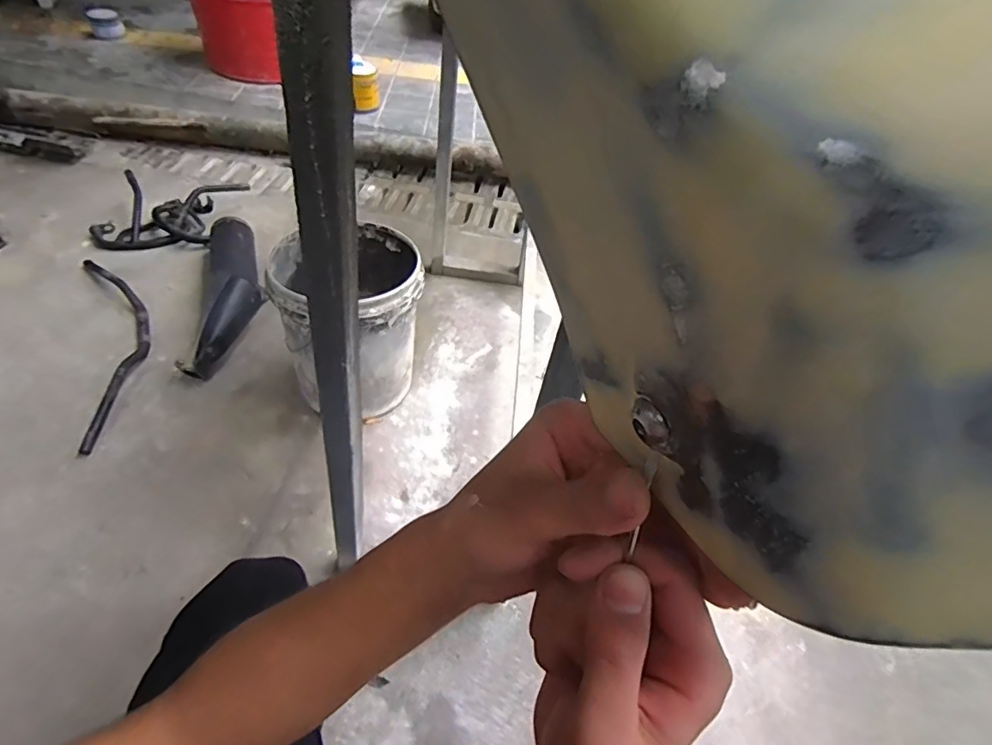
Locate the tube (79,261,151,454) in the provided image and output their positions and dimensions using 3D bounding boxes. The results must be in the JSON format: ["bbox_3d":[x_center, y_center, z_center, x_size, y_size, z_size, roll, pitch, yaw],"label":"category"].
[{"bbox_3d":[-0.958,-0.098,1.322,0.150,0.035,0.702,-16,53,-21],"label":"tube"}]

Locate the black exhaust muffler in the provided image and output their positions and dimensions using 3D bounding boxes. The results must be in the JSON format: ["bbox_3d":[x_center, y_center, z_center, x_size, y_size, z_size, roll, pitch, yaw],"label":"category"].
[{"bbox_3d":[-0.707,-0.224,1.397,0.168,0.139,0.540,-4,50,-12],"label":"black exhaust muffler"}]

